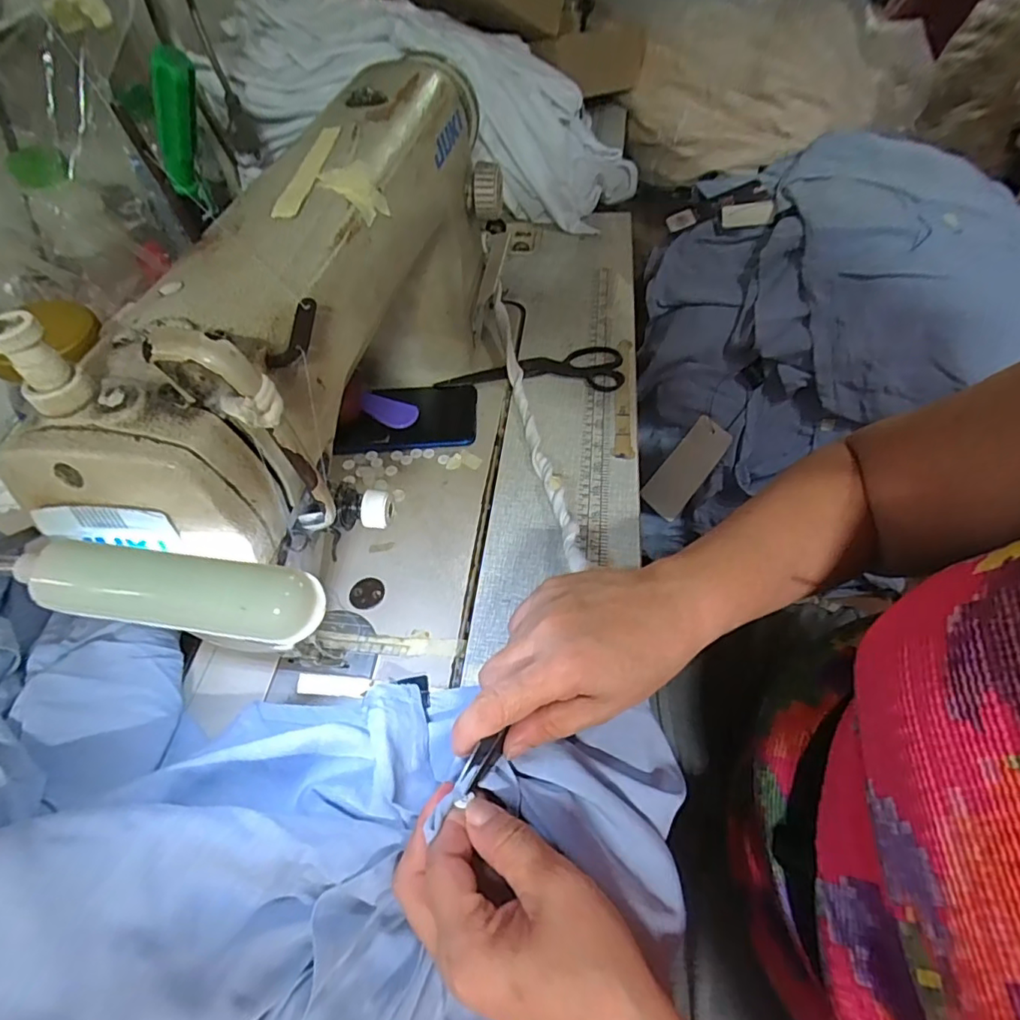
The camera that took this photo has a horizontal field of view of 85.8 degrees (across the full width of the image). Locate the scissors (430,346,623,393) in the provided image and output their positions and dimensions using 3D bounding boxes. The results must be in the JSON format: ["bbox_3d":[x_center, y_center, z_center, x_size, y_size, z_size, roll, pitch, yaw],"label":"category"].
[{"bbox_3d":[0.020,-0.137,0.517,0.168,0.011,0.067,1,52,5],"label":"scissors"}]

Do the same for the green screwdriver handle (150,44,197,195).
[{"bbox_3d":[-0.220,-0.254,0.362,0.017,0.101,0.017,39,58,-9],"label":"green screwdriver handle"}]

